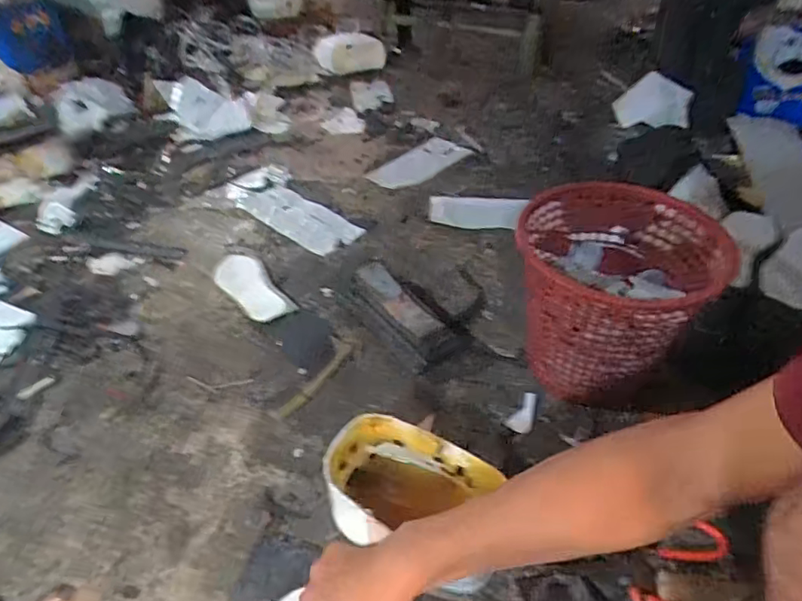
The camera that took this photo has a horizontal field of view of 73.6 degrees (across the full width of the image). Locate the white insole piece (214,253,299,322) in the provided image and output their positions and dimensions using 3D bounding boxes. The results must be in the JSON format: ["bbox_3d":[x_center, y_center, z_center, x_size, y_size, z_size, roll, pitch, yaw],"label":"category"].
[{"bbox_3d":[-0.282,-0.030,0.998,0.086,0.013,0.215,-25,46,-26],"label":"white insole piece"}]

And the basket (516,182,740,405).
[{"bbox_3d":[0.283,0.004,0.767,0.259,0.249,0.250,-32,49,-32],"label":"basket"}]

